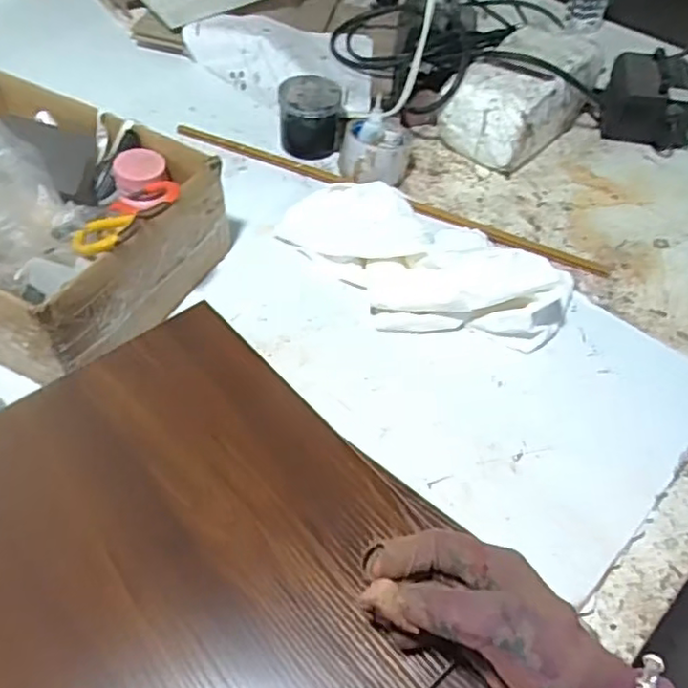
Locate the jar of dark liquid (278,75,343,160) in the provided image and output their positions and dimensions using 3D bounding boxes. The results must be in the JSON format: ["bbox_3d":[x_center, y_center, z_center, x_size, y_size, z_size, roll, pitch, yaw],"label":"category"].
[{"bbox_3d":[-0.044,-0.300,0.842,0.079,0.082,0.074,1,51,-2],"label":"jar of dark liquid"}]

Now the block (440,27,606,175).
[{"bbox_3d":[0.250,-0.345,0.893,0.123,0.110,0.245,33,57,22],"label":"block"}]

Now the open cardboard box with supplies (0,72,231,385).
[{"bbox_3d":[-0.313,-0.139,0.640,0.324,0.142,0.260,24,54,16],"label":"open cardboard box with supplies"}]

